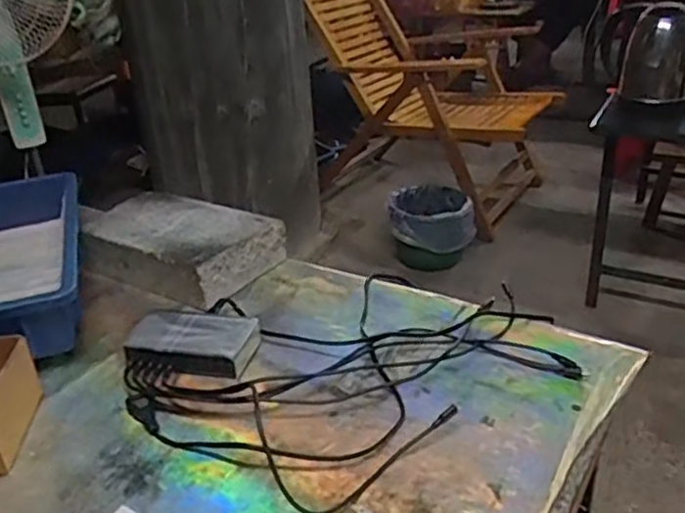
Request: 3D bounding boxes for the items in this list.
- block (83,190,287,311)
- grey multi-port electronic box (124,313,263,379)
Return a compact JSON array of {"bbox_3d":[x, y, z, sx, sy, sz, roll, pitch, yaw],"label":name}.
[{"bbox_3d":[-0.220,-0.016,0.910,0.248,0.062,0.147,13,32,28],"label":"block"},{"bbox_3d":[-0.158,0.093,0.724,0.134,0.034,0.081,0,28,7],"label":"grey multi-port electronic box"}]

